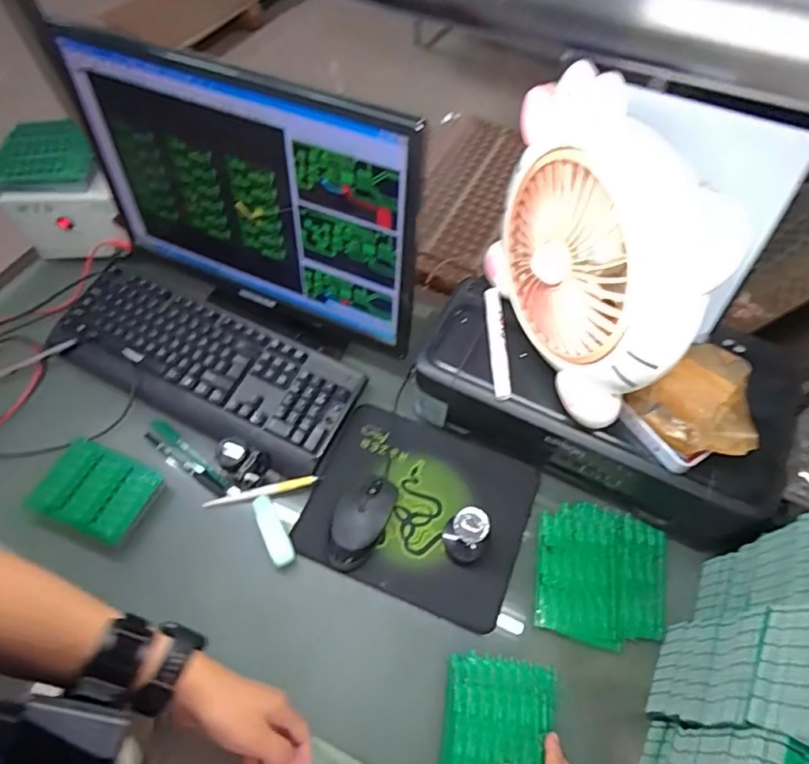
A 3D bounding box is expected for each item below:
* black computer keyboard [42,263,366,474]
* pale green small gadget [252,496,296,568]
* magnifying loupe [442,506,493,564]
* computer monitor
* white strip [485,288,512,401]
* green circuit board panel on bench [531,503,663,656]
[{"bbox_3d":[-0.280,-0.029,0.730,0.446,0.037,0.163,25,62,14],"label":"black computer keyboard"},{"bbox_3d":[-0.154,0.173,0.617,0.027,0.015,0.089,-27,50,-15],"label":"pale green small gadget"},{"bbox_3d":[0.068,0.171,0.590,0.044,0.085,0.042,0,59,0],"label":"magnifying loupe"},{"bbox_3d":[-0.185,-0.215,0.624,0.435,0.287,0.081,23,62,13],"label":"computer monitor"},{"bbox_3d":[0.107,-0.047,0.608,0.020,0.010,0.144,0,59,0],"label":"white strip"},{"bbox_3d":[0.220,0.213,0.597,0.143,0.011,0.146,11,60,7],"label":"green circuit board panel on bench"}]

